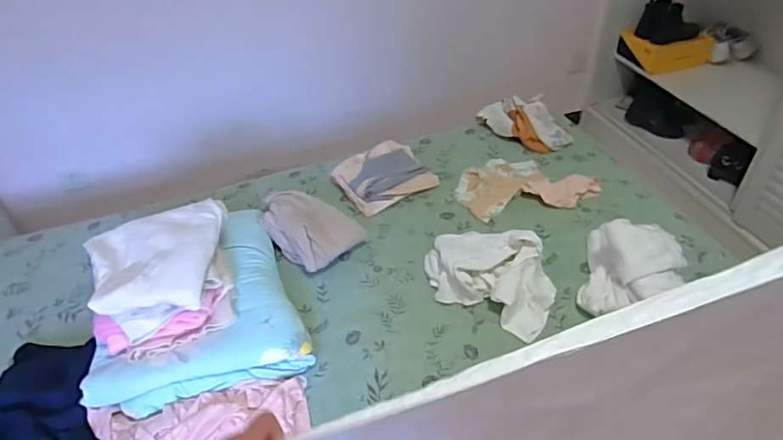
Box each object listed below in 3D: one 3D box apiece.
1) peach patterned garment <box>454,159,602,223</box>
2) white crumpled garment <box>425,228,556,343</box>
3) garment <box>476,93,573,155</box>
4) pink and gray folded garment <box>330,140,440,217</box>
[{"bbox_3d":[0.379,-0.113,1.535,0.387,0.043,0.252,-7,42,-3],"label":"peach patterned garment"},{"bbox_3d":[0.235,0.116,1.234,0.293,0.118,0.198,22,49,26],"label":"white crumpled garment"},{"bbox_3d":[0.450,-0.327,1.733,0.206,0.096,0.281,-27,47,-22],"label":"garment"},{"bbox_3d":[-0.024,-0.142,1.596,0.274,0.056,0.227,-25,46,-21],"label":"pink and gray folded garment"}]

